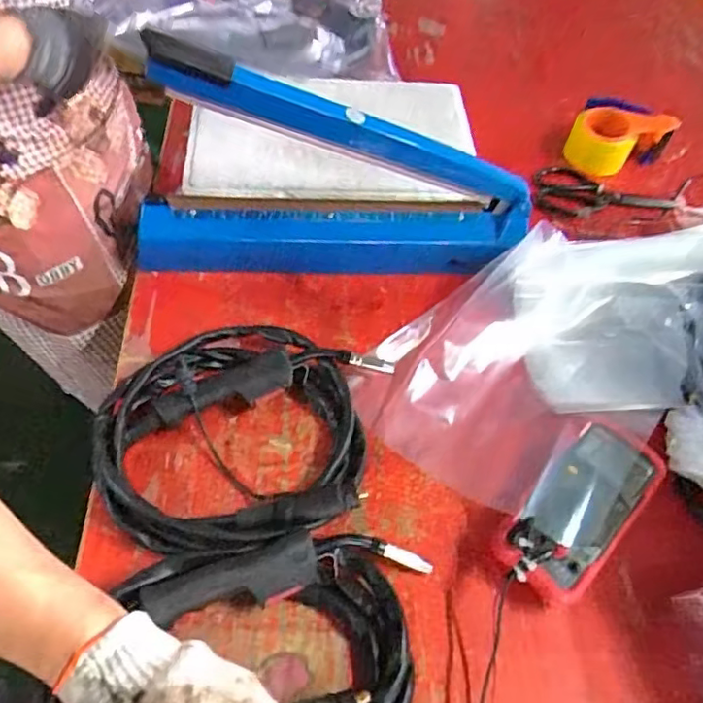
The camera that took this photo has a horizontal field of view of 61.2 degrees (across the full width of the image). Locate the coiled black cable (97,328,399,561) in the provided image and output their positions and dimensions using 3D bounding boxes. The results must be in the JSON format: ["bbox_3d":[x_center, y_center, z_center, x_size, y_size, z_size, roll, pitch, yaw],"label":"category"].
[{"bbox_3d":[-0.121,0.087,0.645,0.284,0.048,0.271,10,55,2],"label":"coiled black cable"}]

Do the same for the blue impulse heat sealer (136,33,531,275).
[{"bbox_3d":[-0.023,-0.209,0.730,0.507,0.290,0.067,4,55,-3],"label":"blue impulse heat sealer"}]

